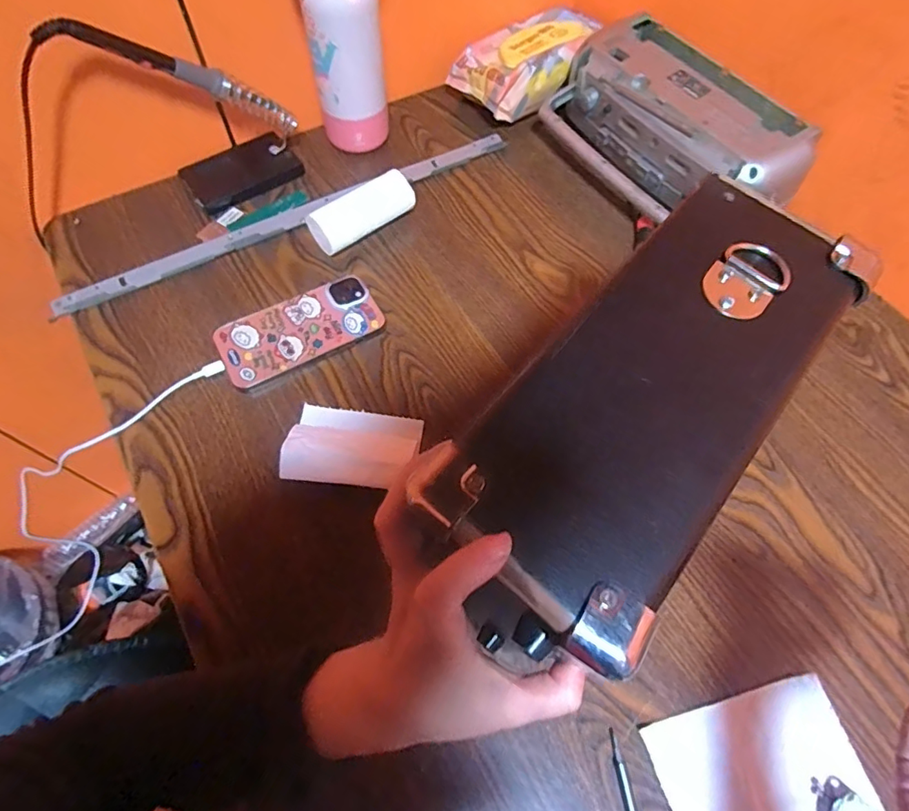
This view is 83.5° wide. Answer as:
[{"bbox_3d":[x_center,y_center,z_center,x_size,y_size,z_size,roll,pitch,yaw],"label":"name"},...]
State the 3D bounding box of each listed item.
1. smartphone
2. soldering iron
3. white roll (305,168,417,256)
[{"bbox_3d":[-0.142,-0.074,0.466,0.145,0.012,0.081,-28,69,-15],"label":"smartphone"},{"bbox_3d":[-0.234,-0.290,0.454,0.217,0.029,0.021,-9,57,-53],"label":"soldering iron"},{"bbox_3d":[-0.090,-0.191,0.507,0.105,0.042,0.038,-33,70,-16],"label":"white roll"}]

